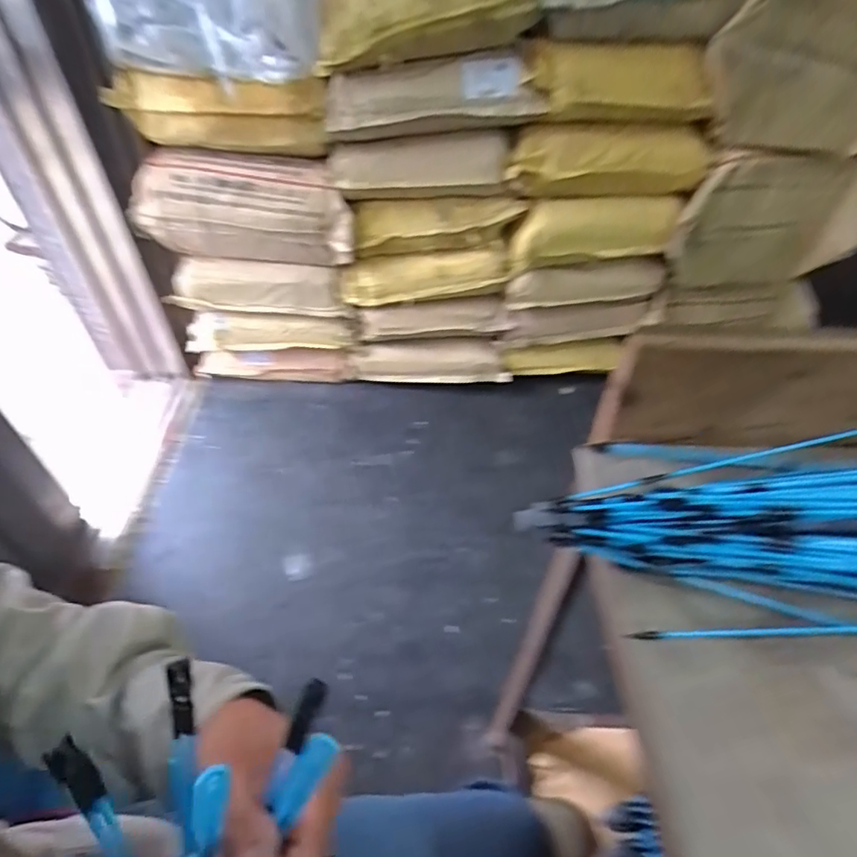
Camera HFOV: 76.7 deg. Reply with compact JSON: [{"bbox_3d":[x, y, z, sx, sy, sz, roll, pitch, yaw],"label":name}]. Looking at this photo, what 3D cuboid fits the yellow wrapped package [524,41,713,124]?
[{"bbox_3d":[0.385,-0.682,1.078,0.355,0.132,0.099,-6,47,-7],"label":"yellow wrapped package"}]

